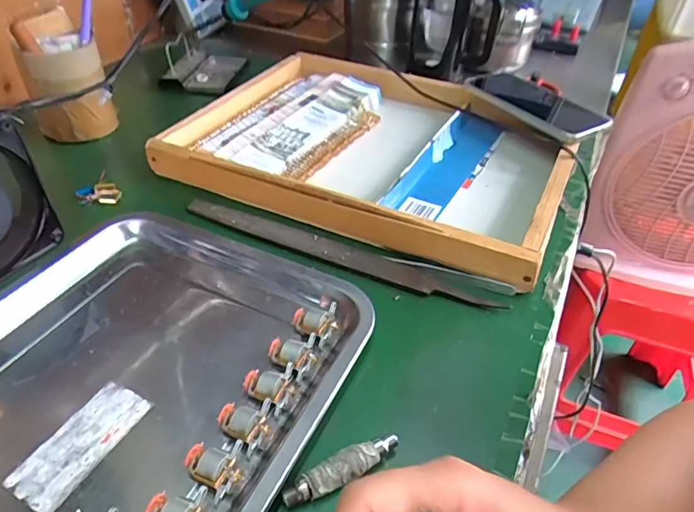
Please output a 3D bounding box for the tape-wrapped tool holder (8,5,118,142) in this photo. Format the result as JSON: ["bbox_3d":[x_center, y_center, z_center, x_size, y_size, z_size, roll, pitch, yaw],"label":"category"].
[{"bbox_3d":[-0.312,-0.199,0.541,0.066,0.121,0.066,11,43,10],"label":"tape-wrapped tool holder"}]

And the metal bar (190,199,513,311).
[{"bbox_3d":[-0.015,-0.006,0.423,0.298,0.004,0.024,19,48,20],"label":"metal bar"}]

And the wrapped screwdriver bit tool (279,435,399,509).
[{"bbox_3d":[-0.003,0.123,0.275,0.069,0.019,0.015,-21,47,-23],"label":"wrapped screwdriver bit tool"}]

